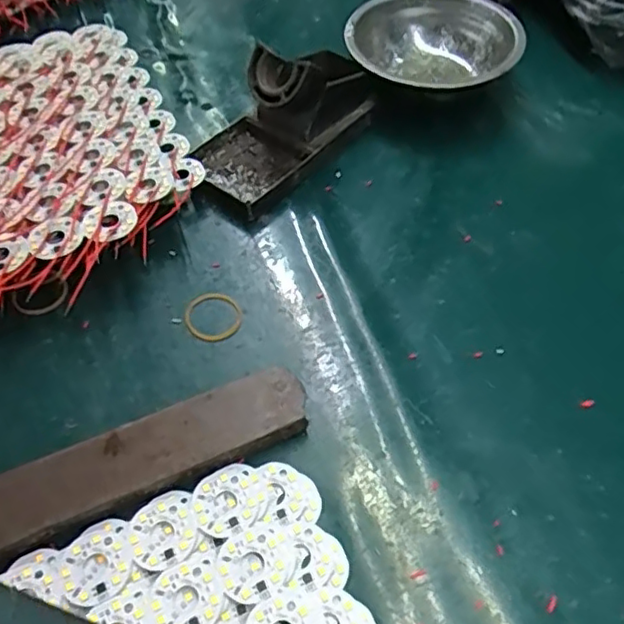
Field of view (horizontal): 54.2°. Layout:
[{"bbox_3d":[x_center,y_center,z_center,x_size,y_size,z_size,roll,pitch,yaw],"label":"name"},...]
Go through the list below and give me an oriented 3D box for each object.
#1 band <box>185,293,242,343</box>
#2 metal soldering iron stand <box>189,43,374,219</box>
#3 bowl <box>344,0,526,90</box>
[{"bbox_3d":[-0.058,0.003,0.355,0.032,0.004,0.035,-1,55,1],"label":"band"},{"bbox_3d":[-0.017,-0.142,0.419,0.073,0.066,0.151,37,64,24],"label":"metal soldering iron stand"},{"bbox_3d":[0.093,-0.198,0.473,0.124,0.051,0.131,-1,55,1],"label":"bowl"}]

